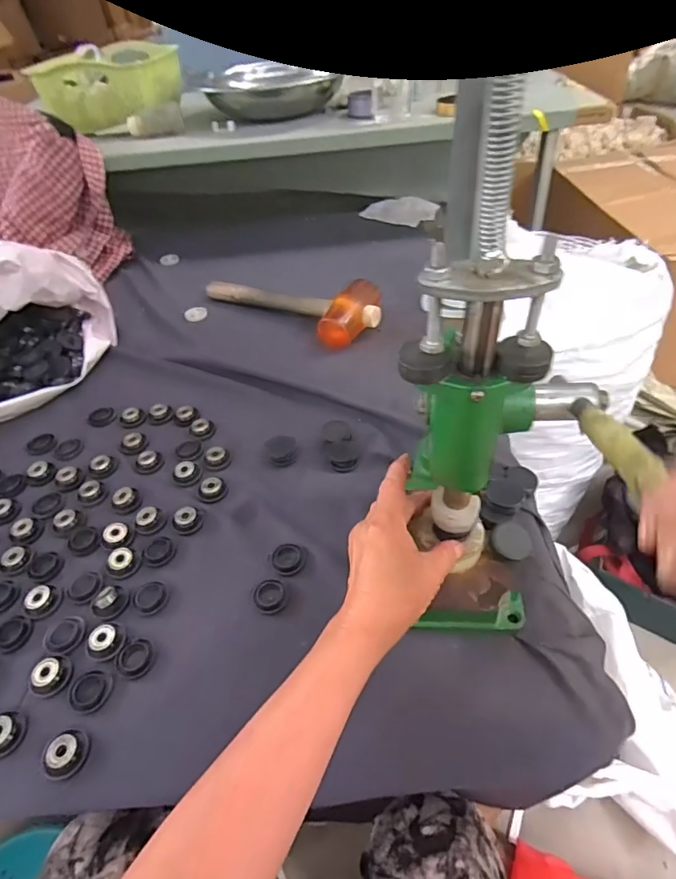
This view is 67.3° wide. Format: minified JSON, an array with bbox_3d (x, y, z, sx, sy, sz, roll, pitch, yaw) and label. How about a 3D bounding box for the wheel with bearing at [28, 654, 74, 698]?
[{"bbox_3d":[-0.239,0.195,0.420,0.032,0.010,0.032,-3,45,3],"label":"wheel with bearing"}]

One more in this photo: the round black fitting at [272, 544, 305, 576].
[{"bbox_3d":[-0.048,0.115,0.489,0.032,0.006,0.030,33,57,32],"label":"round black fitting"}]

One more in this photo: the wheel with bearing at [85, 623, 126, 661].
[{"bbox_3d":[-0.202,0.173,0.438,0.032,0.007,0.031,-3,45,3],"label":"wheel with bearing"}]

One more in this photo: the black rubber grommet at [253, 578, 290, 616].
[{"bbox_3d":[-0.062,0.143,0.463,0.031,0.006,0.033,-3,45,3],"label":"black rubber grommet"}]

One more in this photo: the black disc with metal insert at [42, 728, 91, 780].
[{"bbox_3d":[-0.206,0.236,0.382,0.031,0.010,0.032,-3,45,3],"label":"black disc with metal insert"}]

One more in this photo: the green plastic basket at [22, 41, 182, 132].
[{"bbox_3d":[-0.434,-0.684,0.972,0.215,0.092,0.251,0,46,7],"label":"green plastic basket"}]

